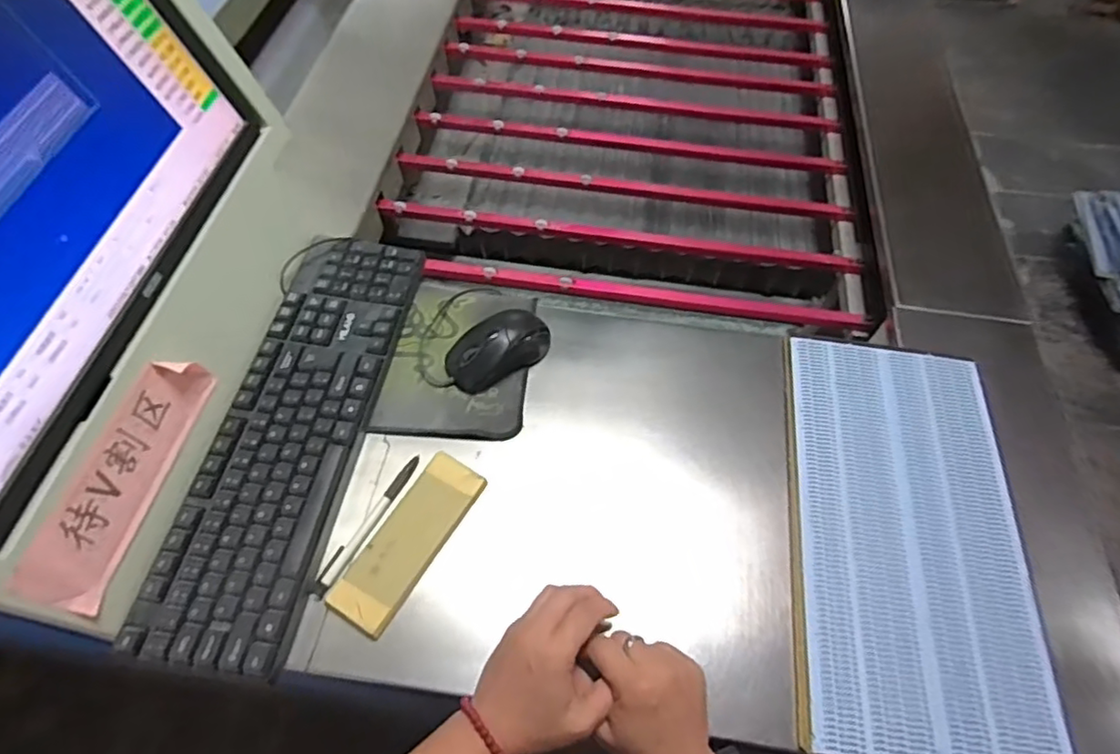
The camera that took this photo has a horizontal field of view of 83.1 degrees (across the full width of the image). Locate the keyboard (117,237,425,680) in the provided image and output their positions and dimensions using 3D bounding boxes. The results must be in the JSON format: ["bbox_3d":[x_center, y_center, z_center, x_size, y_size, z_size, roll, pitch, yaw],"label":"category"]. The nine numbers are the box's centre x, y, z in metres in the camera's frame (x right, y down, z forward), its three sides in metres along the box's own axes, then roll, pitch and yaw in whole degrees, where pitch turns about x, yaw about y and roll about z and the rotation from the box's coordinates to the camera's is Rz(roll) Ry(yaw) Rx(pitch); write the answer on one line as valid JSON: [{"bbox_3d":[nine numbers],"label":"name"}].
[{"bbox_3d":[-0.237,0.036,0.573,0.118,0.023,0.417,9,58,4],"label":"keyboard"}]

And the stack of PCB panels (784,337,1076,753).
[{"bbox_3d":[0.297,0.127,0.542,0.190,0.015,0.363,9,58,4],"label":"stack of PCB panels"}]

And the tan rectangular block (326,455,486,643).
[{"bbox_3d":[-0.125,0.133,0.523,0.052,0.013,0.150,27,61,15],"label":"tan rectangular block"}]

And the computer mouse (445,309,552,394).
[{"bbox_3d":[-0.066,-0.033,0.622,0.072,0.033,0.103,37,64,20],"label":"computer mouse"}]

